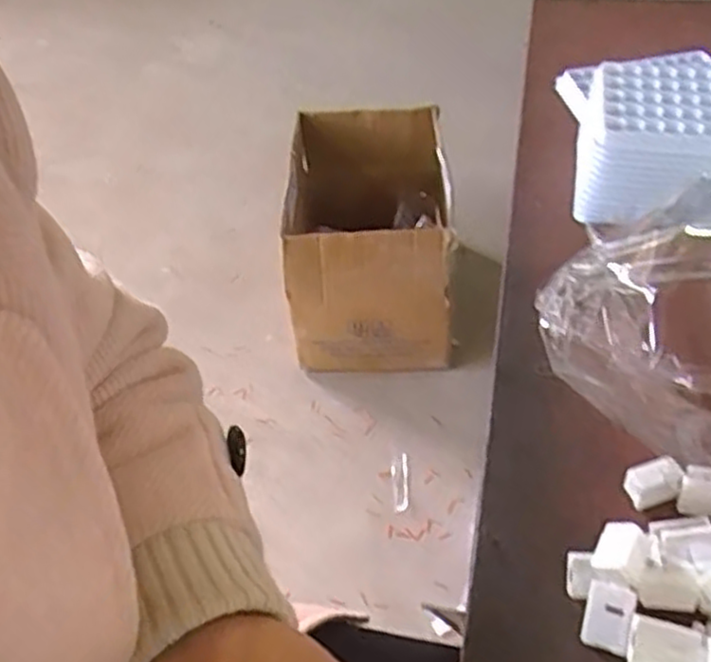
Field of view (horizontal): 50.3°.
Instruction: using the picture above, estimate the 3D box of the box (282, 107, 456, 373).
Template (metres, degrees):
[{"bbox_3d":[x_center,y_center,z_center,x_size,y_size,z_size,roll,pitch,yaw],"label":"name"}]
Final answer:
[{"bbox_3d":[0.026,-0.169,1.386,0.275,0.312,0.419,-3,47,3],"label":"box"}]

